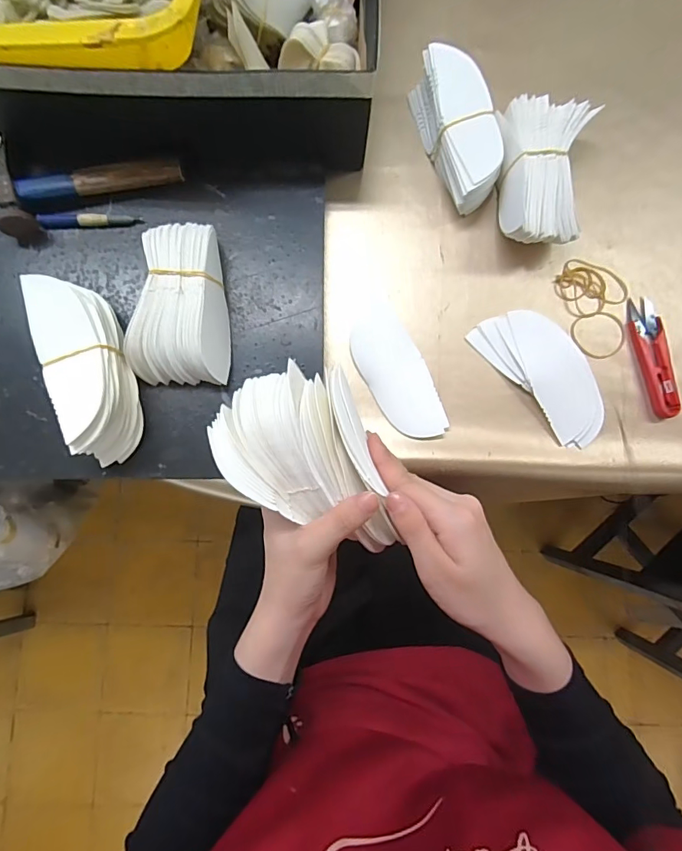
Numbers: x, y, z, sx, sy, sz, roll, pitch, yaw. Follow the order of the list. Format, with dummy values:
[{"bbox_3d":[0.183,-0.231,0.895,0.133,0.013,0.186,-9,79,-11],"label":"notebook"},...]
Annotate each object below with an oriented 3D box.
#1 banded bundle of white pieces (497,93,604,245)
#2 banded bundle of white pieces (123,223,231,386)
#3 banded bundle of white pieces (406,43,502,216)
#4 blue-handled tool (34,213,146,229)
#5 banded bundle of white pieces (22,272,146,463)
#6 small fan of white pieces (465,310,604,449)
[{"bbox_3d":[0.189,-0.235,0.436,0.076,0.053,0.140,-1,84,-2],"label":"banded bundle of white pieces"},{"bbox_3d":[-0.135,-0.101,0.390,0.075,0.051,0.125,1,84,-2],"label":"banded bundle of white pieces"},{"bbox_3d":[0.115,-0.279,0.439,0.054,0.054,0.136,-19,85,-4],"label":"banded bundle of white pieces"},{"bbox_3d":[-0.226,-0.186,0.416,0.087,0.012,0.014,1,84,-2],"label":"blue-handled tool"},{"bbox_3d":[-0.202,-0.044,0.374,0.056,0.057,0.141,-18,85,-4],"label":"banded bundle of white pieces"},{"bbox_3d":[0.197,-0.053,0.438,0.070,0.011,0.144,-39,87,-5],"label":"small fan of white pieces"}]

